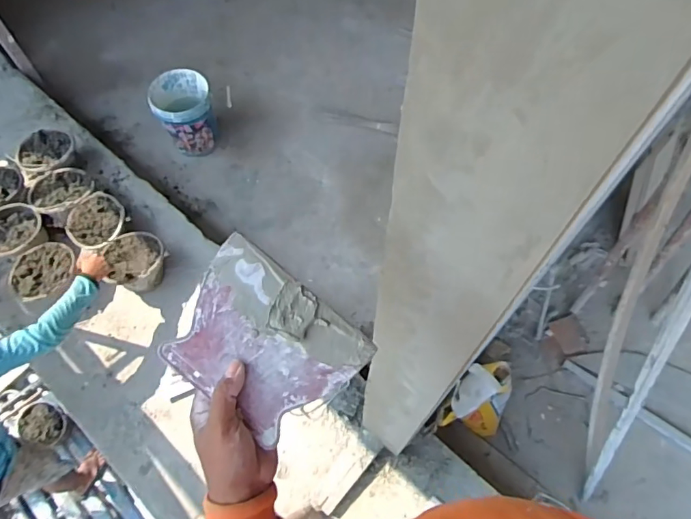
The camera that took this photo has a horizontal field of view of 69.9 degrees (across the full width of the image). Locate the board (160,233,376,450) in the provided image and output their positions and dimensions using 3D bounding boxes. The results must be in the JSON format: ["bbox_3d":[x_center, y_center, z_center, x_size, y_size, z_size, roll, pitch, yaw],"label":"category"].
[{"bbox_3d":[-0.077,0.078,0.454,0.163,0.010,0.126,38,84,5],"label":"board"}]

